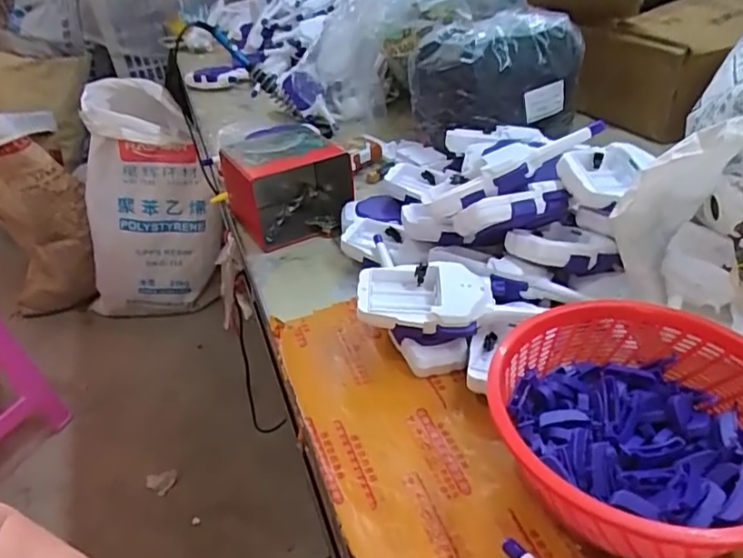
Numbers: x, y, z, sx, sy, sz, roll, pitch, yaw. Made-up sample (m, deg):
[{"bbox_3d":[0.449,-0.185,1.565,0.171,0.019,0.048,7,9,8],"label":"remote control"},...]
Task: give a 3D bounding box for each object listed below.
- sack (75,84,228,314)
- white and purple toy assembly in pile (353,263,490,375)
[{"bbox_3d":[-0.580,-0.163,1.478,0.374,0.621,0.197,0,37,7],"label":"sack"},{"bbox_3d":[0.045,0.032,0.481,0.106,0.062,0.068,-5,37,0],"label":"white and purple toy assembly in pile"}]

